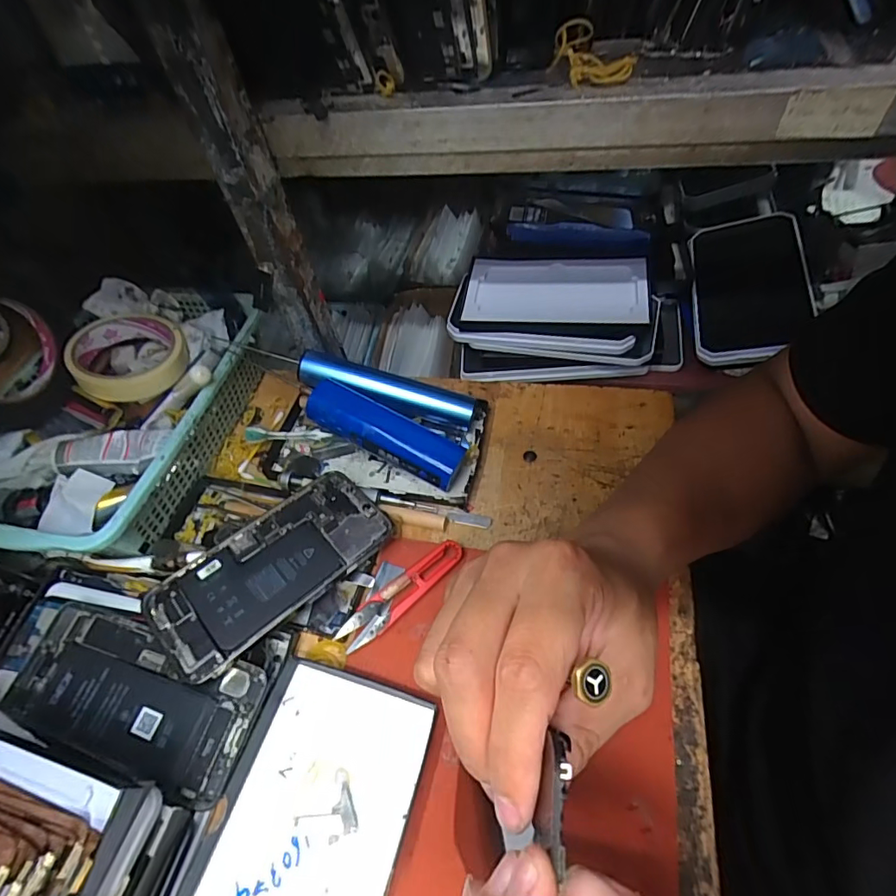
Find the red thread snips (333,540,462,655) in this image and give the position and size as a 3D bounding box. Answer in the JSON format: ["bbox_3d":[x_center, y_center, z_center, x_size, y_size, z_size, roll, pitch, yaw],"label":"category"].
[{"bbox_3d":[-0.031,0.101,0.355,0.101,0.016,0.022,-36,57,-18],"label":"red thread snips"}]

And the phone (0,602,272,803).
[{"bbox_3d":[-0.193,0.150,0.310,0.153,0.007,0.071,15,62,10],"label":"phone"}]

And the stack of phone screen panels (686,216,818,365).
[{"bbox_3d":[0.285,-0.155,0.478,0.096,0.025,0.168,0,68,20],"label":"stack of phone screen panels"}]

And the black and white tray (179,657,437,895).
[{"bbox_3d":[-0.081,0.220,0.277,0.103,0.011,0.180,11,56,15],"label":"black and white tray"}]

